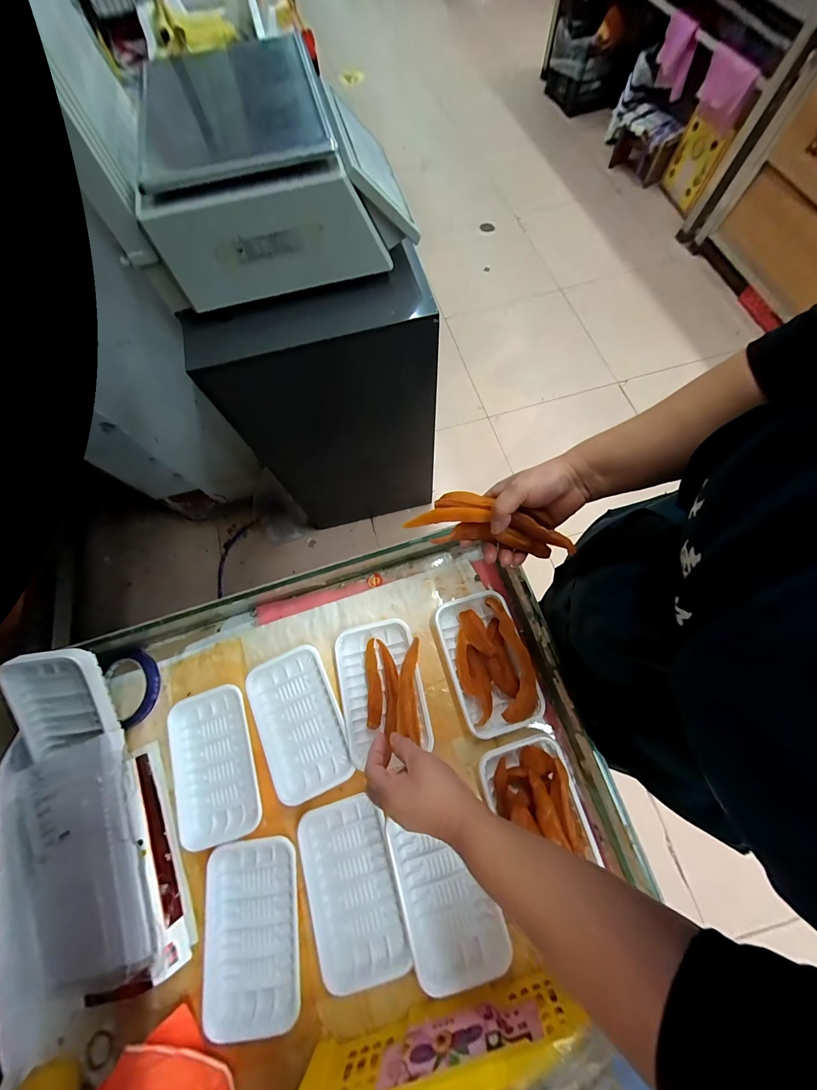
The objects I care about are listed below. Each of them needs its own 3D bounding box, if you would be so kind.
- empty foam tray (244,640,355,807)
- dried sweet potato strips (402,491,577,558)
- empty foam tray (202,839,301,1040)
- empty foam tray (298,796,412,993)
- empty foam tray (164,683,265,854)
[{"bbox_3d":[-0.147,0.238,0.468,0.104,0.029,0.177,-22,73,-5],"label":"empty foam tray"},{"bbox_3d":[0.089,-0.023,0.372,0.170,0.044,0.055,13,73,5],"label":"dried sweet potato strips"},{"bbox_3d":[-0.187,0.455,0.408,0.107,0.024,0.180,-10,72,-1],"label":"empty foam tray"},{"bbox_3d":[-0.069,0.417,0.421,0.104,0.024,0.183,-16,72,-3],"label":"empty foam tray"},{"bbox_3d":[-0.259,0.286,0.451,0.107,0.018,0.175,-17,72,-3],"label":"empty foam tray"}]

